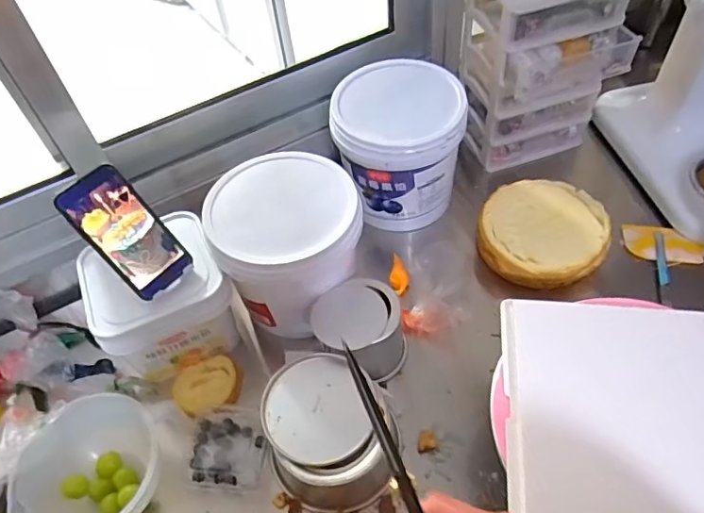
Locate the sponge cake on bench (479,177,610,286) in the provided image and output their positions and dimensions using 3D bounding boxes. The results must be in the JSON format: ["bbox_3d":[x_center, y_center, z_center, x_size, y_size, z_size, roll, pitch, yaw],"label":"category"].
[{"bbox_3d":[0.291,-0.042,0.800,0.174,0.045,0.182,-3,52,3],"label":"sponge cake on bench"}]

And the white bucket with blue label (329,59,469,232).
[{"bbox_3d":[0.075,-0.168,0.835,0.188,0.199,0.177,9,53,13],"label":"white bucket with blue label"}]

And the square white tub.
[{"bbox_3d":[-0.256,0.056,0.726,0.166,0.141,0.158,-25,54,-14],"label":"square white tub"}]

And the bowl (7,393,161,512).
[{"bbox_3d":[-0.292,0.246,0.612,0.140,0.082,0.145,4,52,9],"label":"bowl"}]

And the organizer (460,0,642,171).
[{"bbox_3d":[0.305,-0.297,0.863,0.200,0.283,0.166,-13,52,-5],"label":"organizer"}]

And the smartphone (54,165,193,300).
[{"bbox_3d":[-0.266,-0.029,0.630,0.076,0.154,0.009,-45,20,-26],"label":"smartphone"}]

